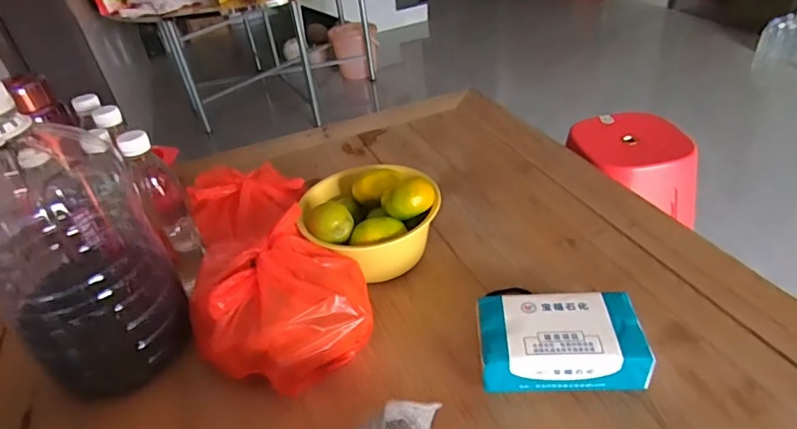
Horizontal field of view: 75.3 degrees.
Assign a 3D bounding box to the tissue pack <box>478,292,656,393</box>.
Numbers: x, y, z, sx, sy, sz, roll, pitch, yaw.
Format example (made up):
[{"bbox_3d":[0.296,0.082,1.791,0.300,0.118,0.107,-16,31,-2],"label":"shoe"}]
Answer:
[{"bbox_3d":[0.161,0.134,0.528,0.158,0.064,0.093,-3,36,6],"label":"tissue pack"}]

